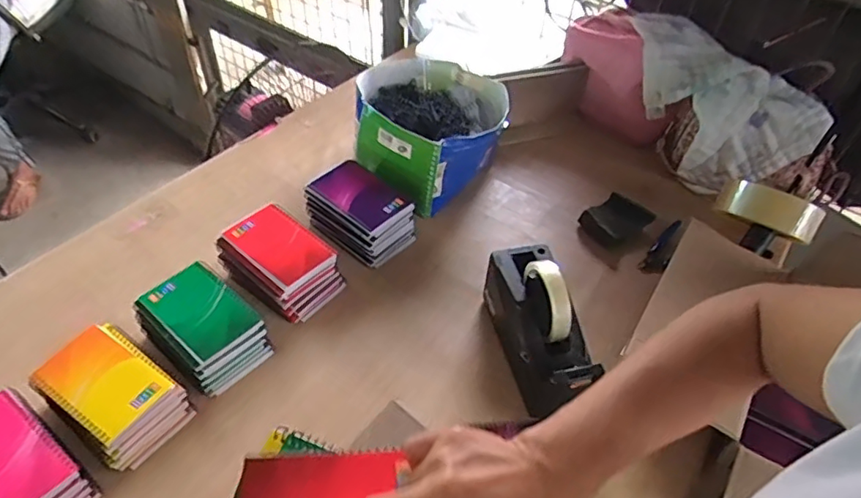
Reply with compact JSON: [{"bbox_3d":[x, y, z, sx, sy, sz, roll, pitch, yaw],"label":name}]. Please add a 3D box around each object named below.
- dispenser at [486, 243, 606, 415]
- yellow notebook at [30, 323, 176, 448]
[{"bbox_3d":[0.126,0.082,0.659,0.077,0.098,0.196,-7,49,-13],"label":"dispenser"},{"bbox_3d":[-0.344,0.136,0.596,0.128,0.015,0.084,27,50,20],"label":"yellow notebook"}]

